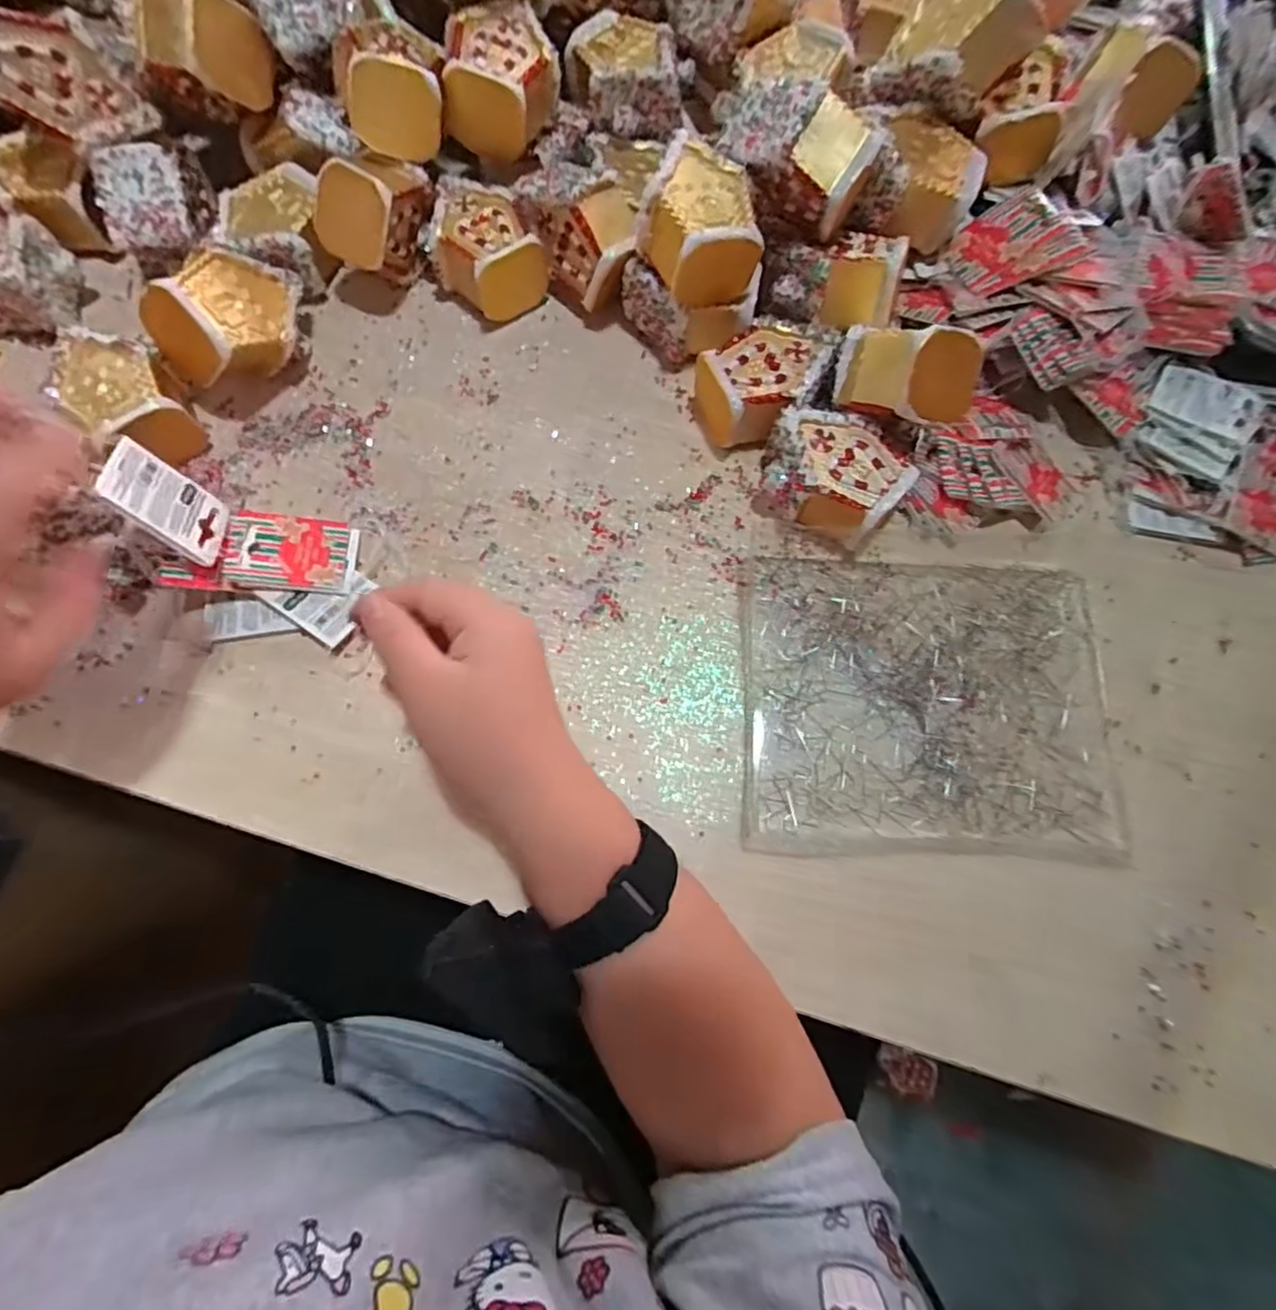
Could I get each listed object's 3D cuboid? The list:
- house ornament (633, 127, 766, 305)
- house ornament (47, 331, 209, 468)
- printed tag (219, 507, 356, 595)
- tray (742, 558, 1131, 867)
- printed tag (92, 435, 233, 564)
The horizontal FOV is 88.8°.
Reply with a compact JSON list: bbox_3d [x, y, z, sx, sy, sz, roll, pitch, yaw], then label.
[{"bbox_3d":[0.032,-0.247,0.378,0.063,0.047,0.080,-10,74,-4],"label":"house ornament"},{"bbox_3d":[-0.299,-0.149,0.384,0.080,0.041,0.057,37,76,9],"label":"house ornament"},{"bbox_3d":[-0.195,-0.059,0.367,0.066,0.005,0.045,5,67,-17],"label":"printed tag"},{"bbox_3d":[0.160,0.025,0.364,0.198,0.012,0.164,2,74,-1],"label":"tray"},{"bbox_3d":[-0.240,-0.077,0.333,0.006,0.059,0.046,-22,50,18],"label":"printed tag"}]

